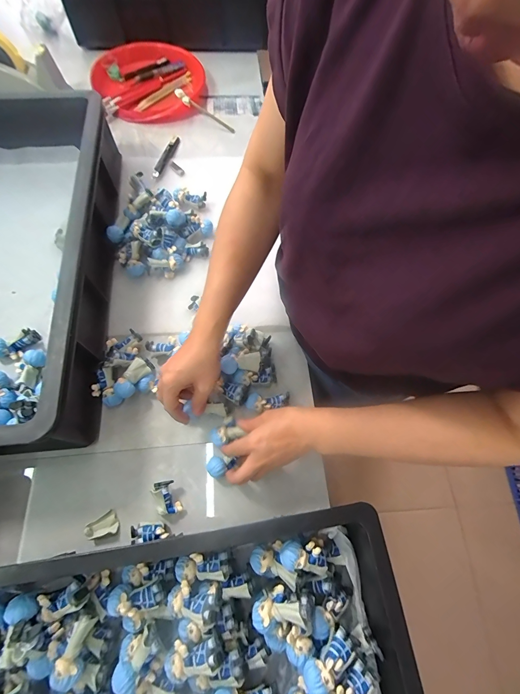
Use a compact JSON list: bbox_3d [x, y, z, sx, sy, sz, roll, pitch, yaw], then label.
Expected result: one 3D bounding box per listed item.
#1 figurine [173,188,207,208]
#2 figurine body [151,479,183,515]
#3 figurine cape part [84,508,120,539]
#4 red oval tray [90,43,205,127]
[{"bbox_3d":[-0.134,-0.284,0.595,0.060,0.019,0.025,10,67,1],"label":"figurine"},{"bbox_3d":[-0.121,0.194,0.404,0.029,0.025,0.043,-20,70,-11],"label":"figurine body"},{"bbox_3d":[-0.199,0.226,0.393,0.036,0.010,0.026,-29,72,-14],"label":"figurine cape part"},{"bbox_3d":[-0.260,-0.639,0.744,0.250,0.038,0.291,-1,68,-4],"label":"red oval tray"}]

